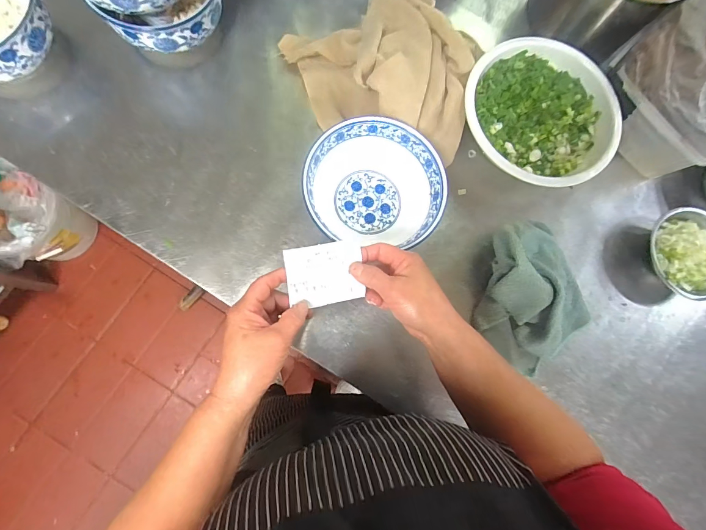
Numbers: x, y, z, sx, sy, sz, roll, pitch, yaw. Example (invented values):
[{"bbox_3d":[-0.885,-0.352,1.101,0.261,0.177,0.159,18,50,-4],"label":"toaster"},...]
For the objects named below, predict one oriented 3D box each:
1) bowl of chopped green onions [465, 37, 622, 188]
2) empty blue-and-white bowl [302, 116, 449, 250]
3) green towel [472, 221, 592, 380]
[{"bbox_3d":[0.267,-0.225,0.509,0.213,0.063,0.212,1,79,-4],"label":"bowl of chopped green onions"},{"bbox_3d":[0.025,-0.097,0.458,0.173,0.080,0.164,1,80,-5],"label":"empty blue-and-white bowl"},{"bbox_3d":[0.236,0.039,0.461,0.154,0.070,0.179,-38,86,-10],"label":"green towel"}]

